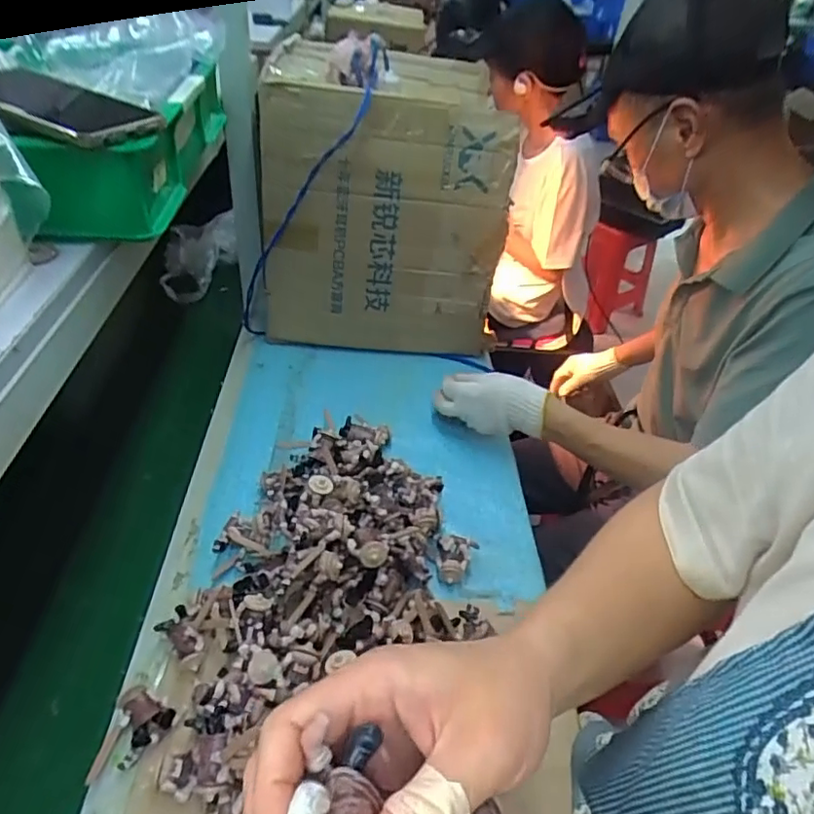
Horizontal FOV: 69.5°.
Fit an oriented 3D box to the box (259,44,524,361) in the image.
[{"bbox_3d":[-0.044,-0.345,0.999,0.361,0.420,0.335,1,40,-6],"label":"box"}]

